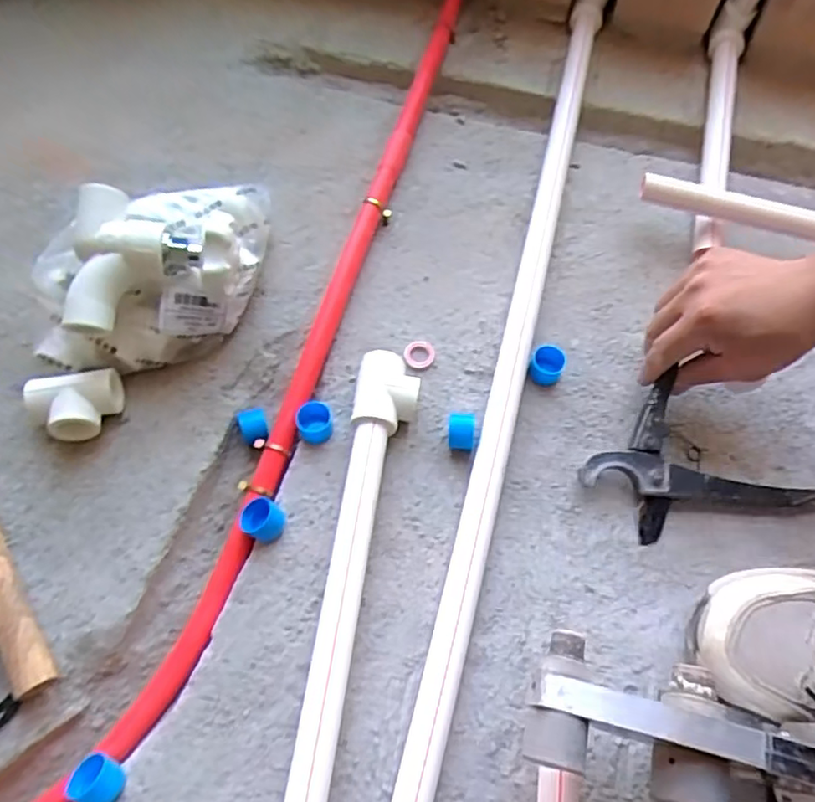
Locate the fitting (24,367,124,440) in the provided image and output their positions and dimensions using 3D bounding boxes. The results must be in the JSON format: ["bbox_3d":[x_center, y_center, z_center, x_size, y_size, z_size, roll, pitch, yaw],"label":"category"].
[{"bbox_3d":[-0.258,0.003,0.486,0.069,0.039,0.050,-13,66,-9],"label":"fitting"}]

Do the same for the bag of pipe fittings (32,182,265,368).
[{"bbox_3d":[-0.204,-0.110,0.507,0.192,0.102,0.136,-14,66,-9],"label":"bag of pipe fittings"}]

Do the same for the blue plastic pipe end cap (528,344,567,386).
[{"bbox_3d":[0.120,-0.032,0.530,0.028,0.020,0.035,29,67,11],"label":"blue plastic pipe end cap"}]

